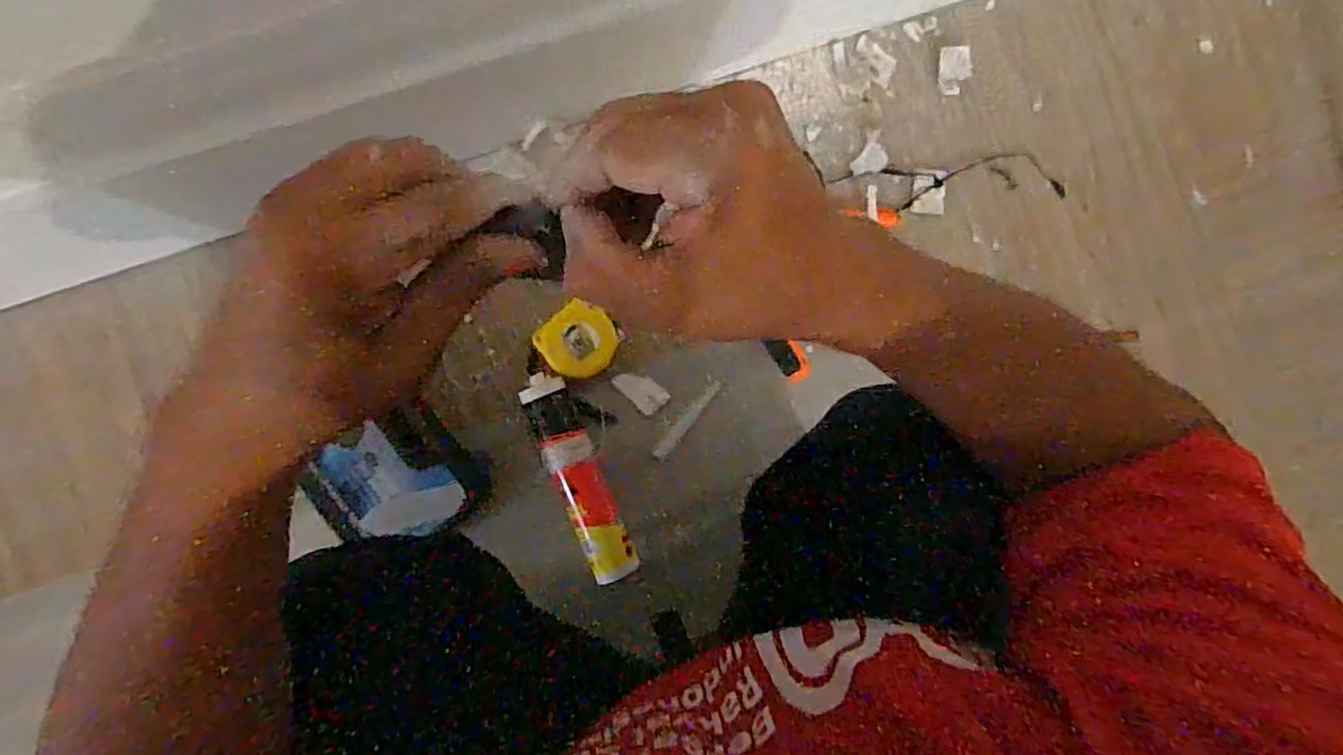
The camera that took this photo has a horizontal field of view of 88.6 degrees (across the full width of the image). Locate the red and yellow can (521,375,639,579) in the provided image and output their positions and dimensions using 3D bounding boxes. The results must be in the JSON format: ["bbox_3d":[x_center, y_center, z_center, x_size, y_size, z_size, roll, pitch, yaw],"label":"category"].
[{"bbox_3d":[-0.097,0.104,0.721,0.048,0.042,0.220,-24,96,-2],"label":"red and yellow can"}]

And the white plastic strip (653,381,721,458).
[{"bbox_3d":[0.017,0.045,0.749,0.015,0.008,0.104,40,87,-3],"label":"white plastic strip"}]

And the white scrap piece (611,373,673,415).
[{"bbox_3d":[-0.034,0.014,0.756,0.059,0.004,0.034,45,87,-3],"label":"white scrap piece"}]

